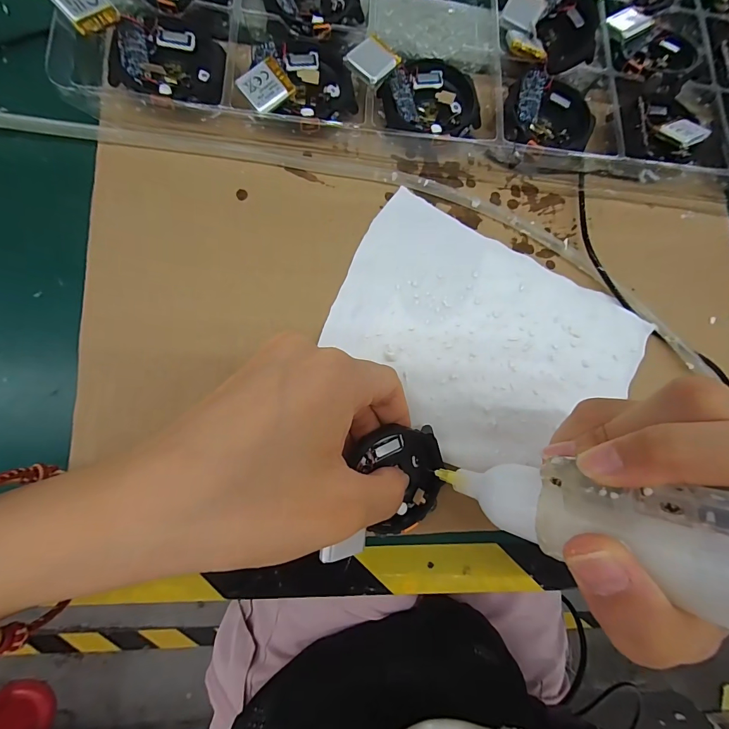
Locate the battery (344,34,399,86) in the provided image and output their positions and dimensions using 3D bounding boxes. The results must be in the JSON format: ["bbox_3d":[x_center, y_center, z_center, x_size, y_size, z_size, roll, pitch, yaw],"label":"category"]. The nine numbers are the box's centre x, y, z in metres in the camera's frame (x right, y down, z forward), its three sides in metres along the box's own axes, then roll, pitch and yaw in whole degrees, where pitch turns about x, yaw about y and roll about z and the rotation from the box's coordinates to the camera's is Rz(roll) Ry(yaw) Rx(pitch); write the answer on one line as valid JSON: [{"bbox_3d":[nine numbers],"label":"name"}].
[{"bbox_3d":[0.005,-0.155,0.184,0.020,0.004,0.024,43,77,0],"label":"battery"}]

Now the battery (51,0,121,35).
[{"bbox_3d":[-0.128,-0.165,0.167,0.022,0.004,0.022,47,67,-15],"label":"battery"}]

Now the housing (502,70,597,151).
[{"bbox_3d":[0.104,-0.143,0.211,0.053,0.019,0.043,-6,84,-8],"label":"housing"}]

